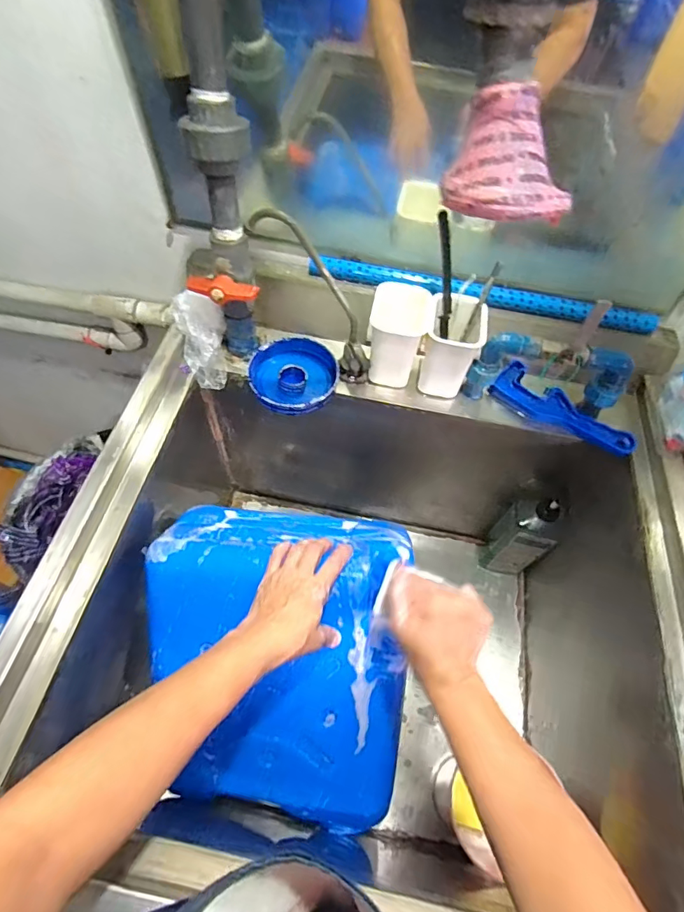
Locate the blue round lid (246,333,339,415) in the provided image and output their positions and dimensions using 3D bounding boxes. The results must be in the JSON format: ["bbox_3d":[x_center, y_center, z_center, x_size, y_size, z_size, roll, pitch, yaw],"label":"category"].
[{"bbox_3d":[-0.066,-0.111,0.664,0.120,0.038,0.115,2,59,-3],"label":"blue round lid"}]

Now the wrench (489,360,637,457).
[{"bbox_3d":[0.307,-0.064,0.660,0.193,0.029,0.054,31,62,14],"label":"wrench"}]

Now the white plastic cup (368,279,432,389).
[{"bbox_3d":[0.073,-0.161,0.636,0.072,0.108,0.077,2,59,-3],"label":"white plastic cup"}]

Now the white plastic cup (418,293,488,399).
[{"bbox_3d":[0.146,-0.148,0.644,0.074,0.106,0.085,15,59,5],"label":"white plastic cup"}]

